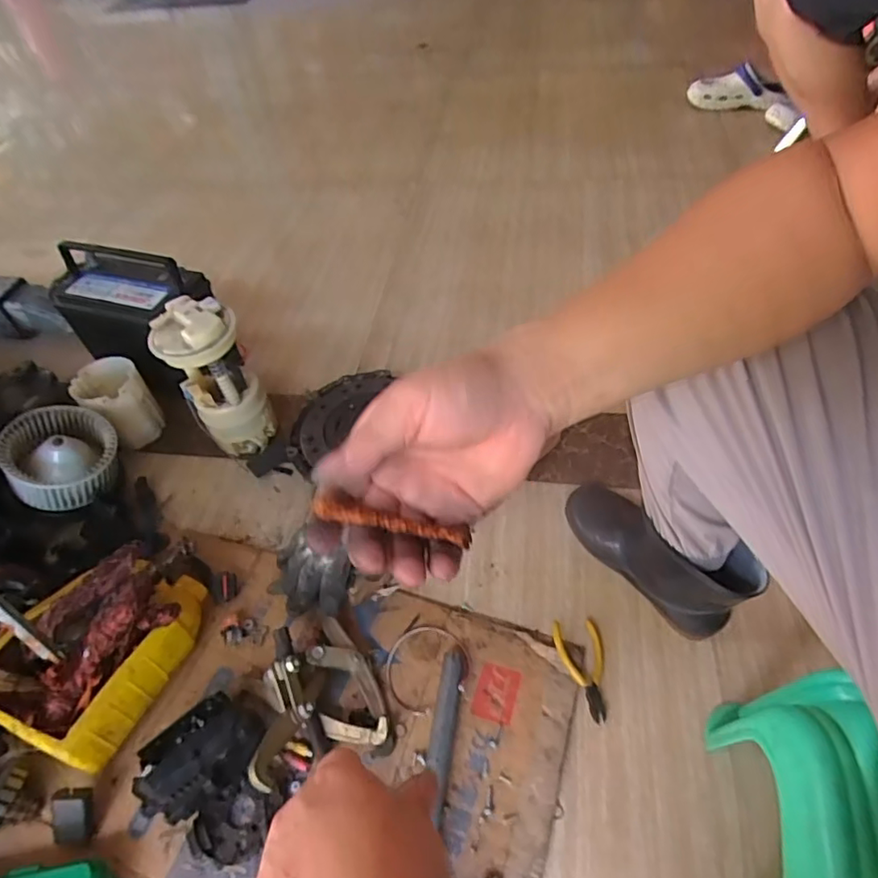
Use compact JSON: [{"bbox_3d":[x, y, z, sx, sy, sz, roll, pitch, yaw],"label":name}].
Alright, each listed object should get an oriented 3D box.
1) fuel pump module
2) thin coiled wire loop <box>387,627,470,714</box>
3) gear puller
[{"bbox_3d":[-0.338,-0.087,0.884,0.115,0.241,0.116,-28,54,-17],"label":"fuel pump module"},{"bbox_3d":[-0.017,0.273,0.691,0.103,0.011,0.096,-4,41,3],"label":"thin coiled wire loop"},{"bbox_3d":[-0.139,0.275,0.632,0.131,0.110,0.167,-20,52,-11],"label":"gear puller"}]

